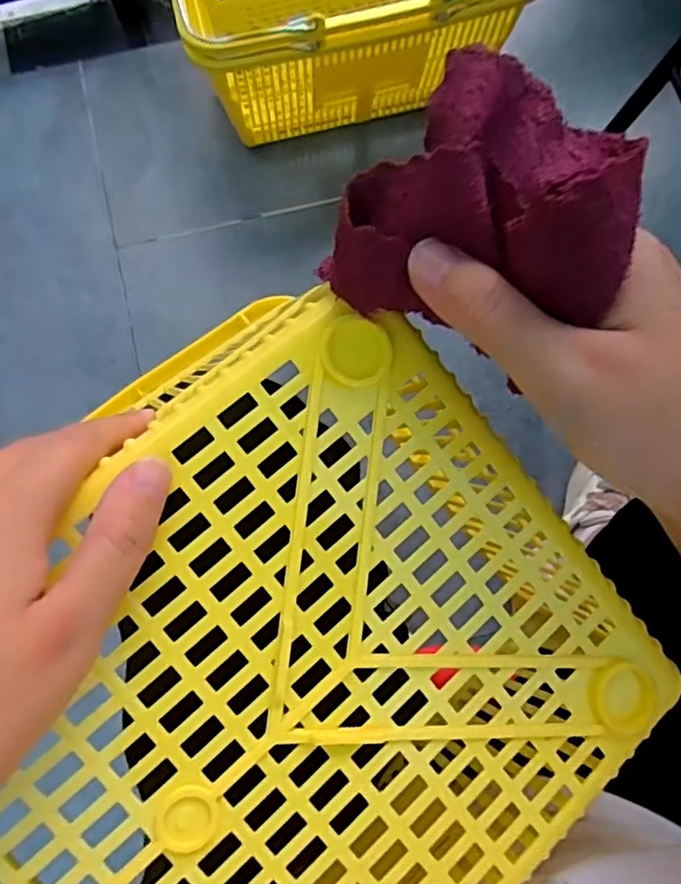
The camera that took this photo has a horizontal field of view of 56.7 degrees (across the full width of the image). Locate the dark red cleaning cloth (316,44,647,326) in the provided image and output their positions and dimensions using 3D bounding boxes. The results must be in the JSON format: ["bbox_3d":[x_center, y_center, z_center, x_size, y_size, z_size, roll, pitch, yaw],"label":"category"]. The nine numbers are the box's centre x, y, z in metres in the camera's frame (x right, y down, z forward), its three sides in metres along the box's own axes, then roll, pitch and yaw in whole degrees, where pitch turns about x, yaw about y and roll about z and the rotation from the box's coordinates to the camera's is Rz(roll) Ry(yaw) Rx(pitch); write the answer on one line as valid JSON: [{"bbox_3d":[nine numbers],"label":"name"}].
[{"bbox_3d":[0.041,-0.070,0.183,0.081,0.055,0.071,12,80,3],"label":"dark red cleaning cloth"}]

